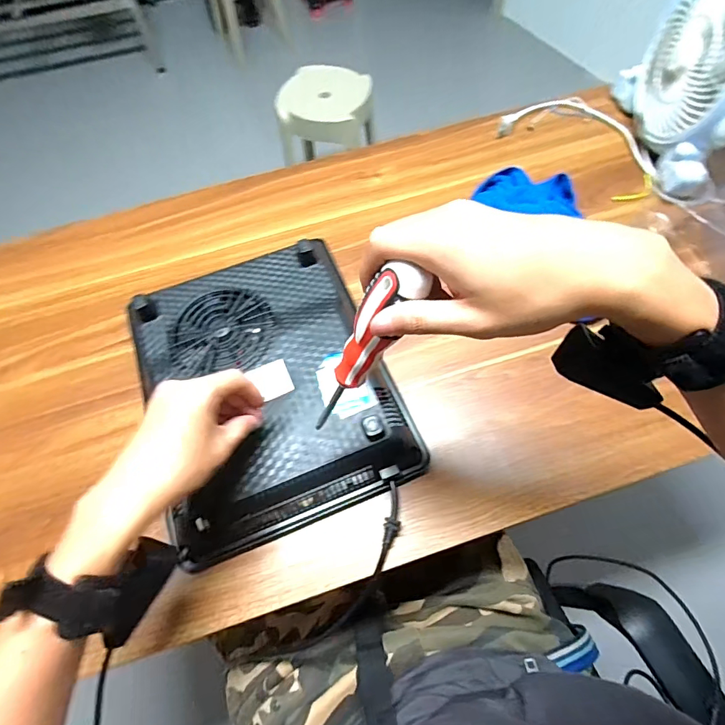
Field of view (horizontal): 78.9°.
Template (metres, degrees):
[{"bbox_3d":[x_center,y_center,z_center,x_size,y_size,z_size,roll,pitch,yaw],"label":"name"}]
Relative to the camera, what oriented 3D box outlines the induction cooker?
[{"bbox_3d":[-0.113,0.019,0.499,0.265,0.058,0.322,-22,63,-8],"label":"induction cooker"}]

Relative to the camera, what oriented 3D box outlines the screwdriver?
[{"bbox_3d":[-0.003,-0.004,0.304,0.029,0.161,0.026,-13,59,-34],"label":"screwdriver"}]

